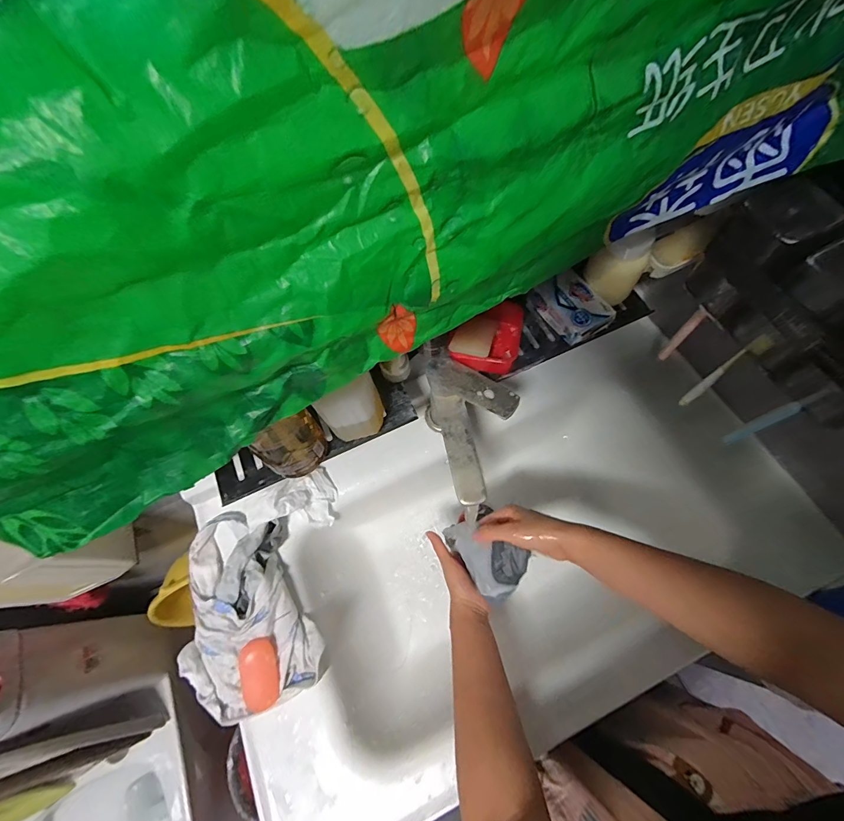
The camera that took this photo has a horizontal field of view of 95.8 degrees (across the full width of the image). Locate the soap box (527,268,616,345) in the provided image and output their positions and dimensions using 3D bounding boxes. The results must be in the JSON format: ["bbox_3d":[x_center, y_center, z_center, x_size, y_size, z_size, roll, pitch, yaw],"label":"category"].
[{"bbox_3d":[0.192,-0.135,0.490,0.061,0.040,0.098,-30,69,-10],"label":"soap box"}]

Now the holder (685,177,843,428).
[{"bbox_3d":[0.363,-0.096,0.353,0.075,0.116,0.210,-26,69,-8],"label":"holder"}]

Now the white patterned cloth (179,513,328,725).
[{"bbox_3d":[-0.237,0.255,0.502,0.162,0.050,0.245,-21,68,-6],"label":"white patterned cloth"}]

